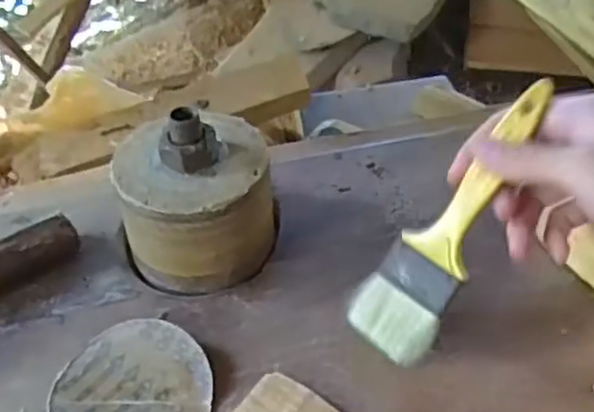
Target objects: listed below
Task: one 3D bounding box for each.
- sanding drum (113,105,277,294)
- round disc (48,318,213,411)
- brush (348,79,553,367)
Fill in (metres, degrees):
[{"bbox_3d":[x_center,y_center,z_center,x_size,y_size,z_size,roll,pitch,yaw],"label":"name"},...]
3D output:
[{"bbox_3d":[-0.066,-0.011,0.460,0.103,0.094,0.094,-5,44,-6],"label":"sanding drum"},{"bbox_3d":[-0.096,0.105,0.399,0.091,0.014,0.082,9,44,9],"label":"round disc"},{"bbox_3d":[0.091,0.009,0.401,0.052,0.178,0.016,40,20,34],"label":"brush"}]

